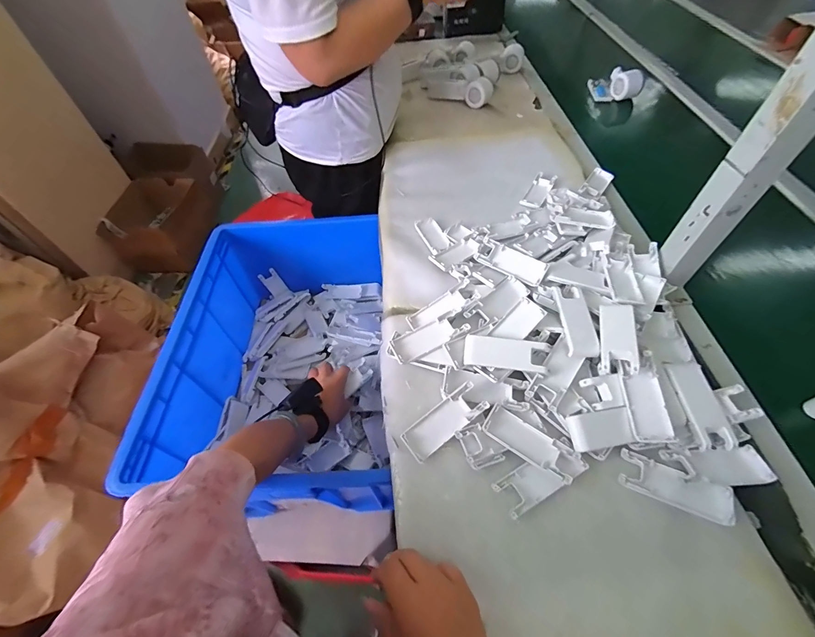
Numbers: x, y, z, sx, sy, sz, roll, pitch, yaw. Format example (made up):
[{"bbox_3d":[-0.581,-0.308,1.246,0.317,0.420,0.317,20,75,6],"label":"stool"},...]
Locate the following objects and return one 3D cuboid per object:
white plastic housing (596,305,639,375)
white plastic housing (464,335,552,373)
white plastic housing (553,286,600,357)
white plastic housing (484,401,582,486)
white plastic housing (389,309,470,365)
[{"bbox_3d":[0.262,0.026,0.444,0.039,0.023,0.096,-8,47,33],"label":"white plastic housing"},{"bbox_3d":[0.123,0.043,0.446,0.100,0.005,0.039,5,70,8],"label":"white plastic housing"},{"bbox_3d":[0.220,0.003,0.471,0.039,0.019,0.096,-2,55,1],"label":"white plastic housing"},{"bbox_3d":[0.139,0.140,0.407,0.103,0.011,0.041,28,61,20],"label":"white plastic housing"},{"bbox_3d":[0.029,0.024,0.478,0.101,0.019,0.040,-22,57,-12],"label":"white plastic housing"}]

